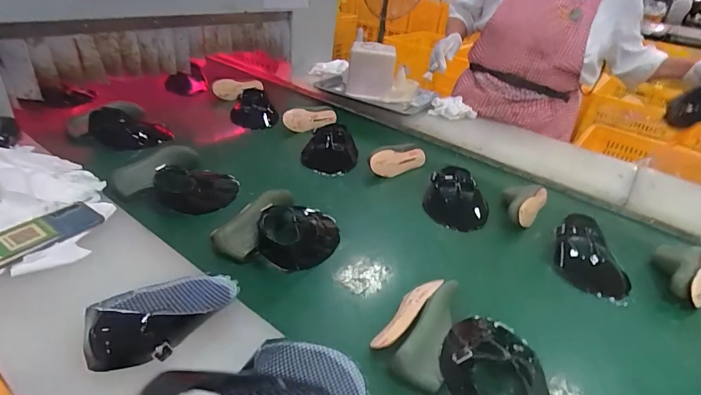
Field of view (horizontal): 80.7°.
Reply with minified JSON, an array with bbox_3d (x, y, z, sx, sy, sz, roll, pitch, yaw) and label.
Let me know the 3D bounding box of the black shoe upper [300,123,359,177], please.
[{"bbox_3d":[-0.054,-0.130,1.112,0.146,0.072,0.177,7,32,-2],"label":"black shoe upper"}]

